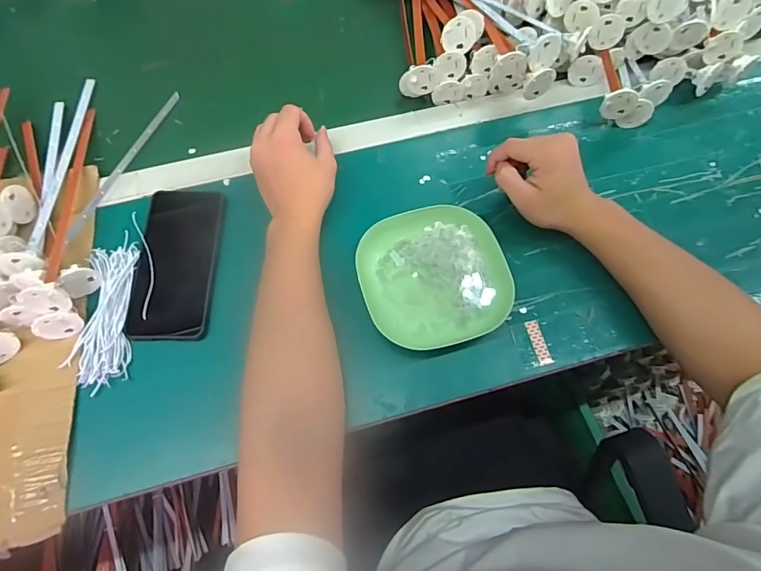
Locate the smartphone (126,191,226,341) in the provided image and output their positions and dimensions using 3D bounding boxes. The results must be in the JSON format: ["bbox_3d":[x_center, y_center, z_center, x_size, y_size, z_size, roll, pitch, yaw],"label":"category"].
[{"bbox_3d":[-0.211,-0.025,0.453,0.081,0.014,0.161,1,67,0],"label":"smartphone"}]

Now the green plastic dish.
[{"bbox_3d":[0.052,-0.012,0.447,0.137,0.030,0.142,-15,68,-6],"label":"green plastic dish"}]

